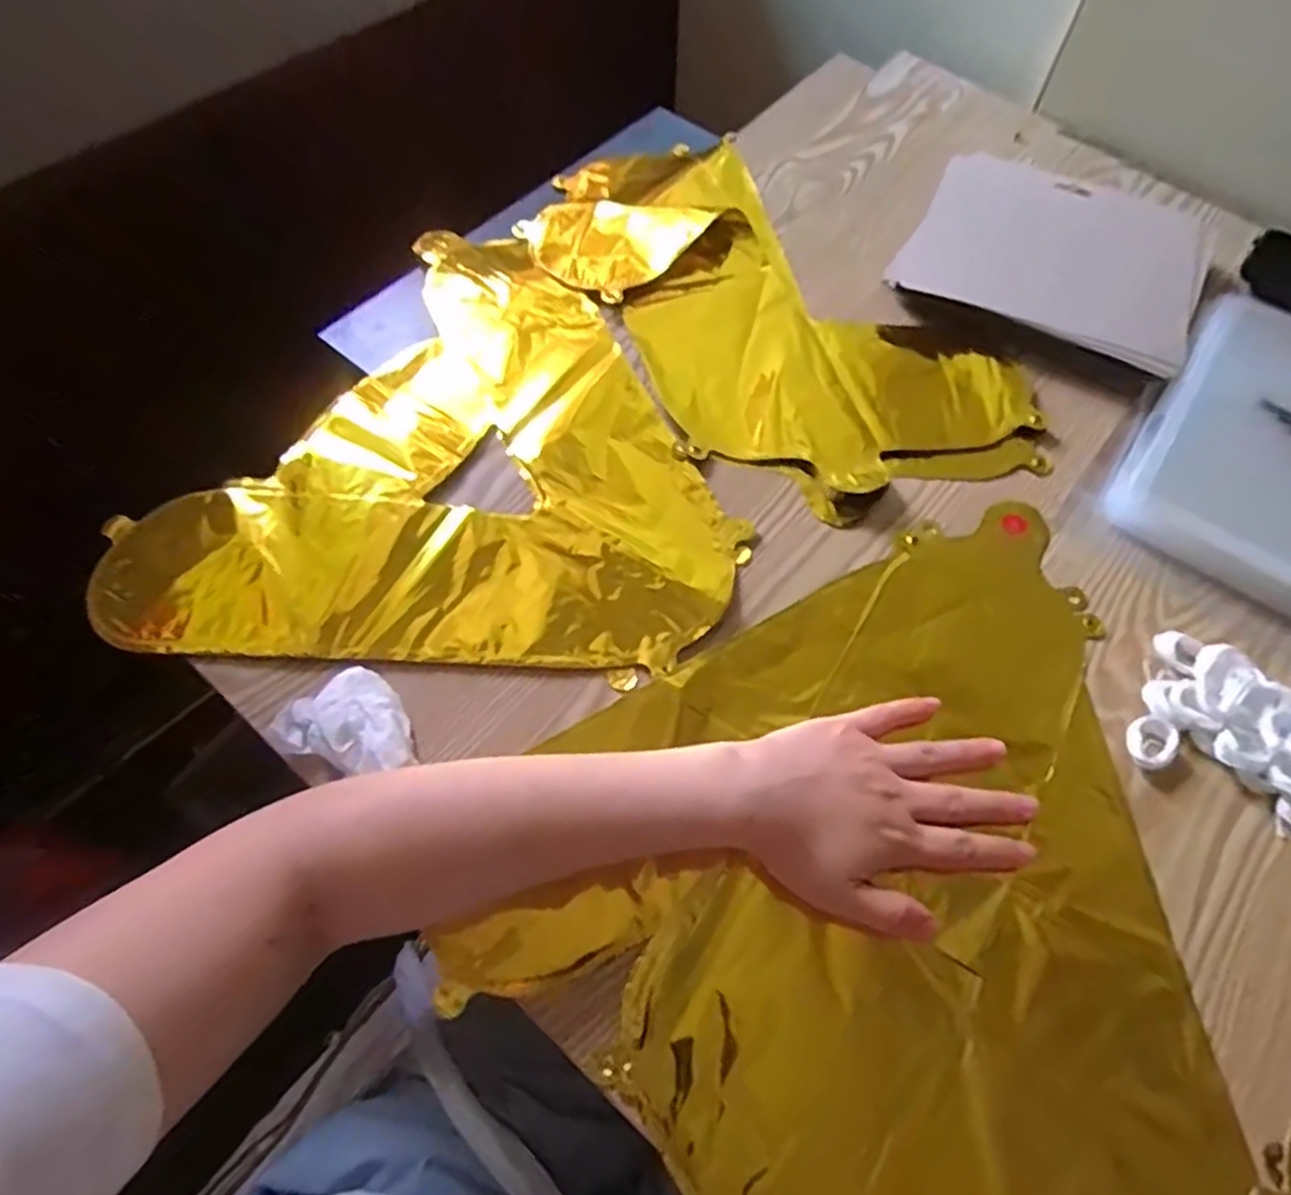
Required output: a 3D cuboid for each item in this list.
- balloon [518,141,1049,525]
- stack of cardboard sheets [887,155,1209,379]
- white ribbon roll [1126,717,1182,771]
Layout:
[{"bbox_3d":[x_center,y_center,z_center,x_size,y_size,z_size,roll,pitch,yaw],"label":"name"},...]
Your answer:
[{"bbox_3d":[0.071,-0.221,0.538,0.207,0.015,0.420,-31,67,-16],"label":"balloon"},{"bbox_3d":[0.302,-0.254,0.541,0.200,0.007,0.138,24,76,12],"label":"stack of cardboard sheets"},{"bbox_3d":[0.268,0.076,0.387,0.025,0.010,0.026,1,62,-1],"label":"white ribbon roll"}]

